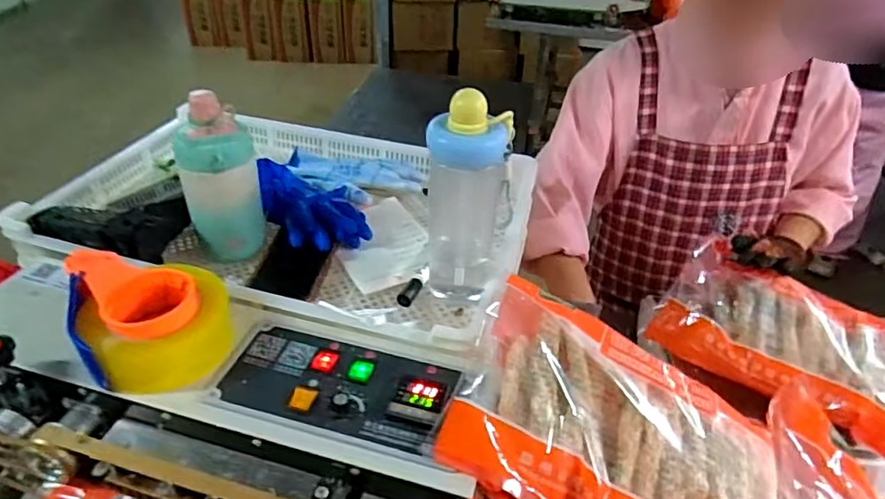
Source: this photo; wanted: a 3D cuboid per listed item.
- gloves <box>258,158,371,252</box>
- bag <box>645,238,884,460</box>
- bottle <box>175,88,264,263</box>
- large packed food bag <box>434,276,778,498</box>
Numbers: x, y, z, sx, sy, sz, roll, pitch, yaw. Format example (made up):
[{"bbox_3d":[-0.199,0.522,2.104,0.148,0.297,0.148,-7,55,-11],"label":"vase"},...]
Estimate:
[{"bbox_3d":[-0.175,-0.060,0.773,0.114,0.049,0.184,-19,41,-26],"label":"gloves"},{"bbox_3d":[0.439,0.109,0.745,0.302,0.069,0.211,25,42,28],"label":"bag"},{"bbox_3d":[-0.260,-0.079,0.674,0.085,0.171,0.079,-12,39,-18],"label":"bottle"},{"bbox_3d":[0.155,0.165,0.494,0.299,0.048,0.203,25,54,12],"label":"large packed food bag"}]

